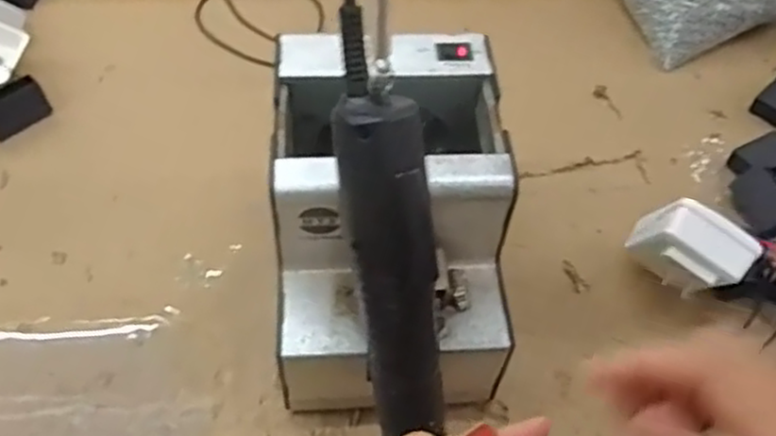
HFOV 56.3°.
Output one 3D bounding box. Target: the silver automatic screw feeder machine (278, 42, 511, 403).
[{"bbox_3d":[0.000,0.009,0.428,0.121,0.146,0.177,-1,55,-4],"label":"silver automatic screw feeder machine"}]

